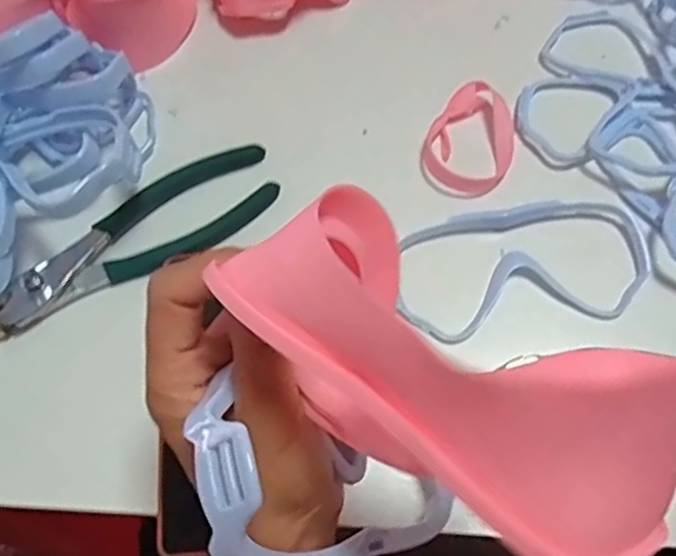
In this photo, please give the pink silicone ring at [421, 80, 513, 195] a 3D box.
[{"bbox_3d":[0.084,-0.087,0.416,0.050,0.013,0.076,21,67,13],"label":"pink silicone ring"}]

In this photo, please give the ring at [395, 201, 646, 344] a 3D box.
[{"bbox_3d":[0.103,-0.008,0.385,0.143,0.006,0.075,-9,64,-1],"label":"ring"}]

